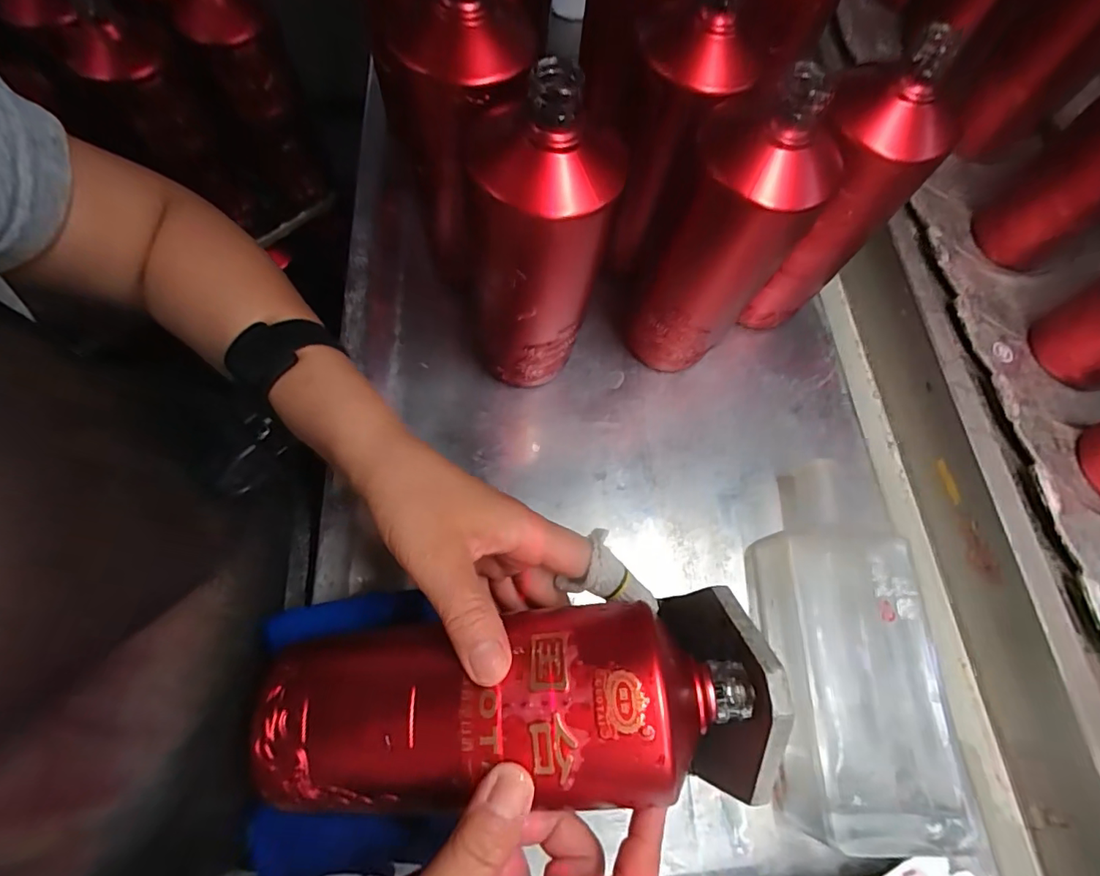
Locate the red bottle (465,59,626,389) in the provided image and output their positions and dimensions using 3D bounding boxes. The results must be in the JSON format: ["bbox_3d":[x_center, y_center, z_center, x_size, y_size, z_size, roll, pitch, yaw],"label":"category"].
[{"bbox_3d":[-0.011,-0.105,0.311,0.074,0.211,0.075,3,68,-5],"label":"red bottle"}]

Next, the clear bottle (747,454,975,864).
[{"bbox_3d":[0.181,0.126,0.329,0.098,0.047,0.219,5,67,-4],"label":"clear bottle"}]

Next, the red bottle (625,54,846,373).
[{"bbox_3d":[0.104,-0.115,0.332,0.075,0.203,0.058,31,68,6],"label":"red bottle"}]

